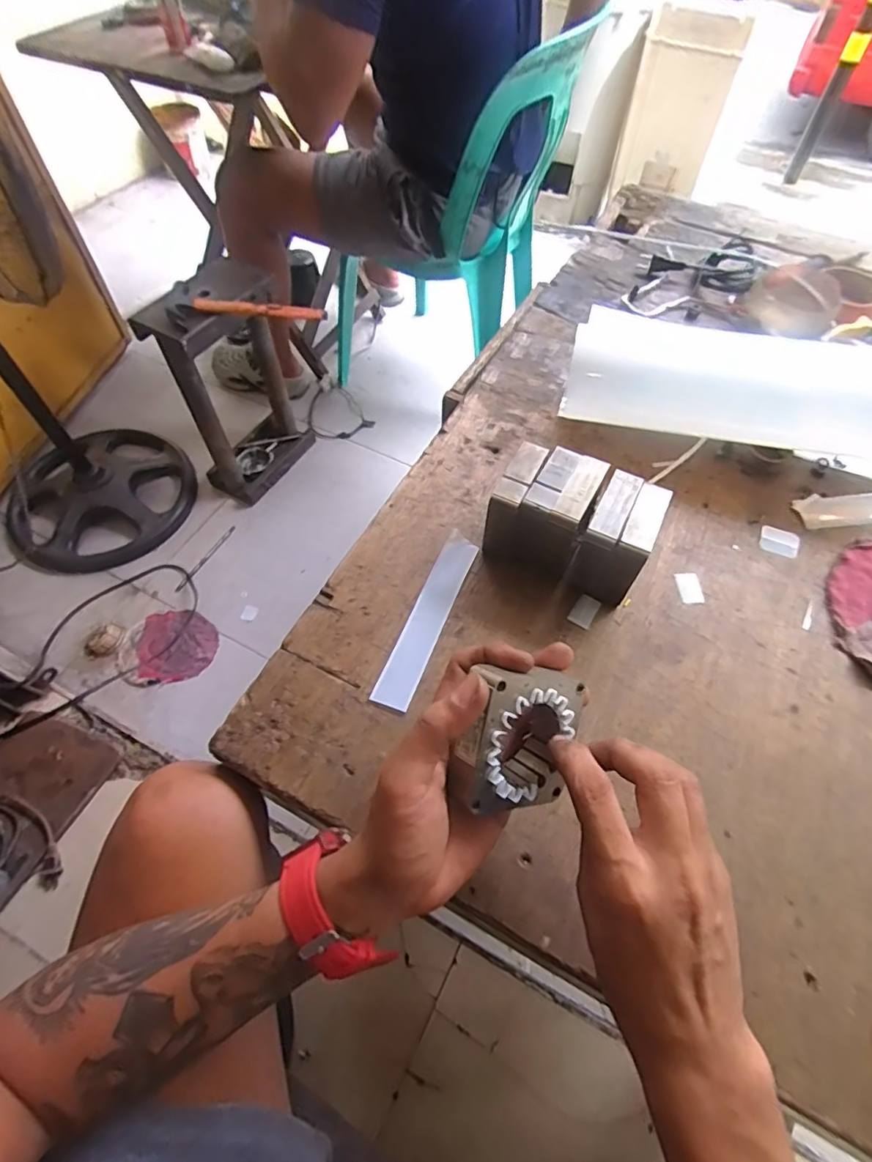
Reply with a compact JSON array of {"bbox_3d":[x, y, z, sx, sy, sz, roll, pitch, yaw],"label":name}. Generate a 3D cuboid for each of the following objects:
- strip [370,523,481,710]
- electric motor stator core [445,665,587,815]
[{"bbox_3d":[-0.006,0.028,0.445,0.029,0.006,0.158,21,62,8],"label":"strip"},{"bbox_3d":[0.044,0.087,0.309,0.030,0.076,0.074,19,95,50],"label":"electric motor stator core"}]

